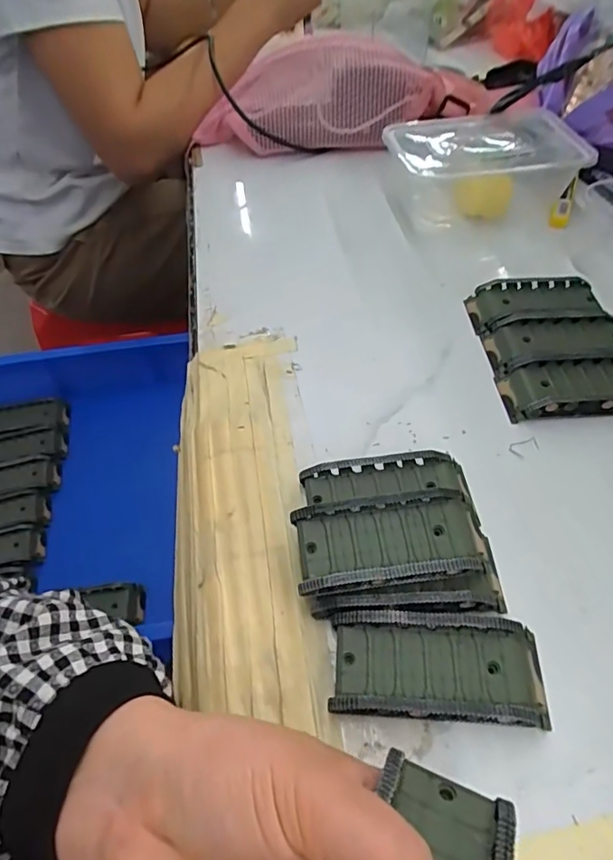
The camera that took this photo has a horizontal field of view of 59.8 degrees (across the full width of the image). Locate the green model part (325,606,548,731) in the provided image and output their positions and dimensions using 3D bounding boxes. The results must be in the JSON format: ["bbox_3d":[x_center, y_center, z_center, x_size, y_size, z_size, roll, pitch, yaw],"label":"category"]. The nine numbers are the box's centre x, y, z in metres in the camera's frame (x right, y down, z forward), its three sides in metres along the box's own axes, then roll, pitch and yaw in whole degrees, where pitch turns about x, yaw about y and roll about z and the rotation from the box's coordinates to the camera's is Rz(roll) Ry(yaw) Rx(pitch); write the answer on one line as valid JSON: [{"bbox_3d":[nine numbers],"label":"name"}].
[{"bbox_3d":[0.062,0.111,0.250,0.096,0.020,0.046,2,51,4],"label":"green model part"}]

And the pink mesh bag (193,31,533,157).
[{"bbox_3d":[0.056,-0.376,0.588,0.328,0.086,0.090,-3,51,0],"label":"pink mesh bag"}]

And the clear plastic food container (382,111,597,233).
[{"bbox_3d":[0.167,-0.248,0.502,0.167,0.050,0.110,-4,51,-1],"label":"clear plastic food container"}]

